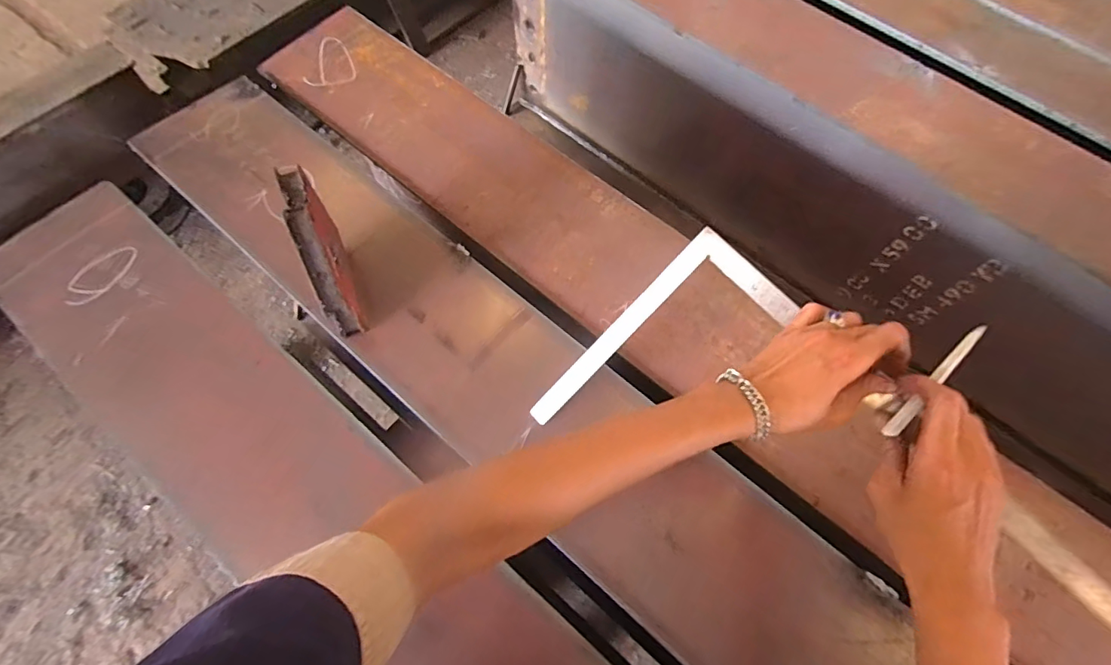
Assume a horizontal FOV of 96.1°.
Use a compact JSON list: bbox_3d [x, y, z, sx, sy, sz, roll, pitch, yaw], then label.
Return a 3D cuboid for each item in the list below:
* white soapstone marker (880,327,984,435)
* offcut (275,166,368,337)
[{"bbox_3d":[0.297,0.037,0.389,0.125,0.013,0.008,-40,74,-12],"label":"white soapstone marker"},{"bbox_3d":[-0.247,-0.077,0.550,0.029,0.153,0.132,-16,69,-7],"label":"offcut"}]

